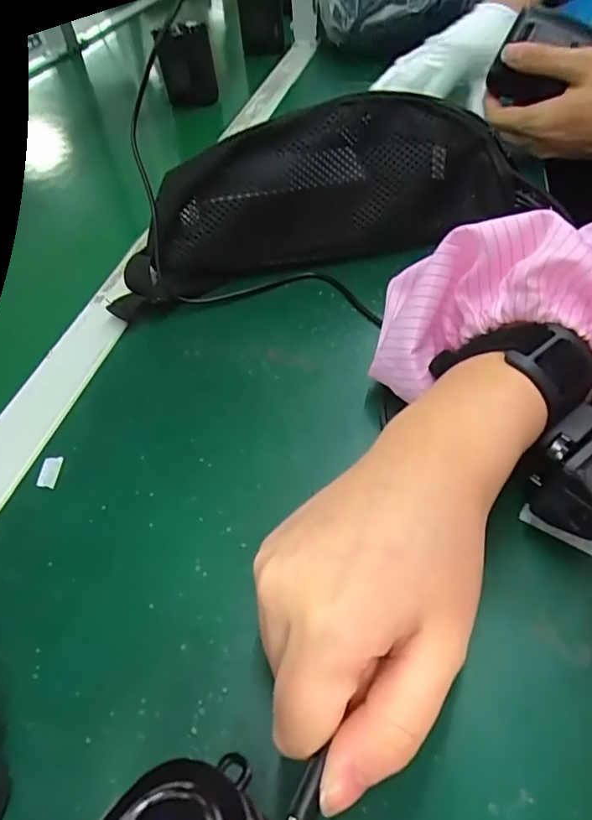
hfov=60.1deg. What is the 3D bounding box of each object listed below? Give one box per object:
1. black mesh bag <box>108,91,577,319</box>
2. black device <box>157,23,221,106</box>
[{"bbox_3d":[0.021,-0.160,0.373,0.308,0.097,0.072,-17,50,-11],"label":"black mesh bag"},{"bbox_3d":[-0.133,-0.422,0.630,0.064,0.088,0.025,-10,49,-5],"label":"black device"}]

